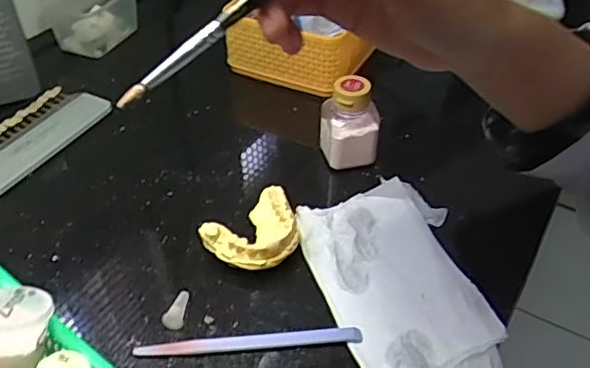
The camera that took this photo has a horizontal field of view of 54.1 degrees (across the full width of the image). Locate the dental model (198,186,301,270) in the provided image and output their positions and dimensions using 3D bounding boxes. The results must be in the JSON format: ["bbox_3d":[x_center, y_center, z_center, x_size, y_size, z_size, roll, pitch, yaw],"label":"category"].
[{"bbox_3d":[-0.027,0.037,0.411,0.066,0.028,0.053,-29,48,-29],"label":"dental model"}]

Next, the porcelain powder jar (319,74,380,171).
[{"bbox_3d":[0.045,-0.049,0.476,0.046,0.073,0.035,2,42,0],"label":"porcelain powder jar"}]

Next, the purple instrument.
[{"bbox_3d":[-0.028,0.098,0.359,0.138,0.006,0.010,-2,41,-3],"label":"purple instrument"}]

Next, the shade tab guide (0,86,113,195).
[{"bbox_3d":[-0.237,-0.044,0.512,0.070,0.011,0.144,20,44,21],"label":"shade tab guide"}]

